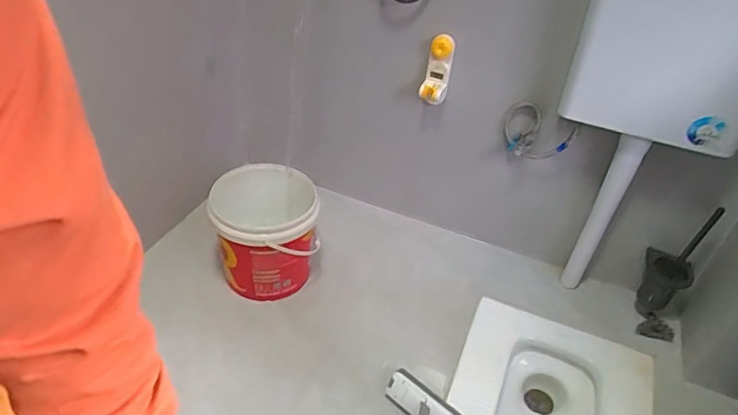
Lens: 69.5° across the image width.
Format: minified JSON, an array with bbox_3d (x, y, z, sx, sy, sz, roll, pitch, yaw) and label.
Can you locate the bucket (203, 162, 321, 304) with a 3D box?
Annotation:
[{"bbox_3d":[-0.273,0.061,1.388,0.266,0.259,0.252,-3,40,-10],"label":"bucket"}]

